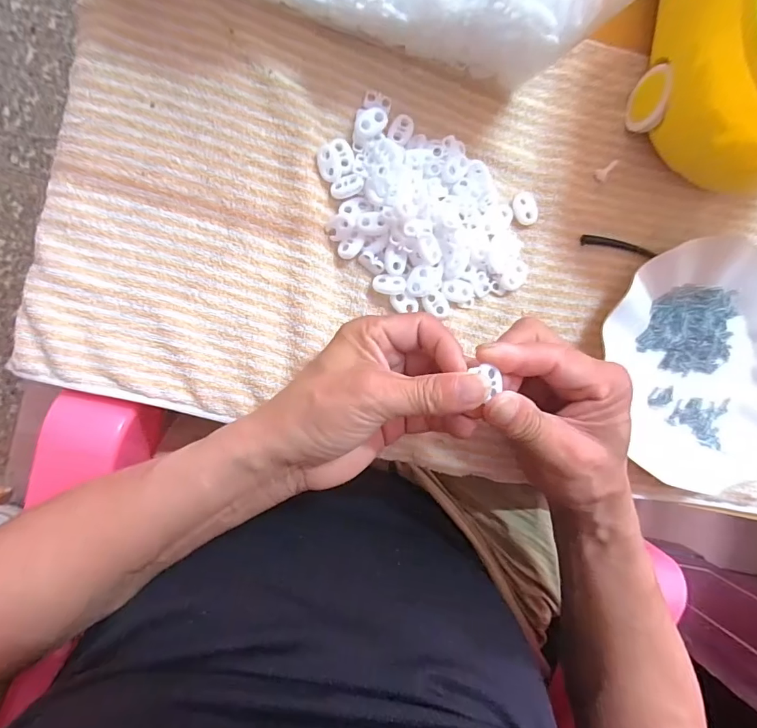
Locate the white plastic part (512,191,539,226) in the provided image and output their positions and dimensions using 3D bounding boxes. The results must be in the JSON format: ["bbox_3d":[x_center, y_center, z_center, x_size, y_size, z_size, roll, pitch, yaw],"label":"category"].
[{"bbox_3d":[0.104,-0.110,0.305,0.017,0.004,0.023,-22,96,-7],"label":"white plastic part"}]

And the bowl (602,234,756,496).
[{"bbox_3d":[0.268,0.003,0.329,0.175,0.024,0.188,0,93,-8],"label":"bowl"}]

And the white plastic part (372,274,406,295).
[{"bbox_3d":[0.007,-0.054,0.294,0.021,0.009,0.013,8,92,-9],"label":"white plastic part"}]

